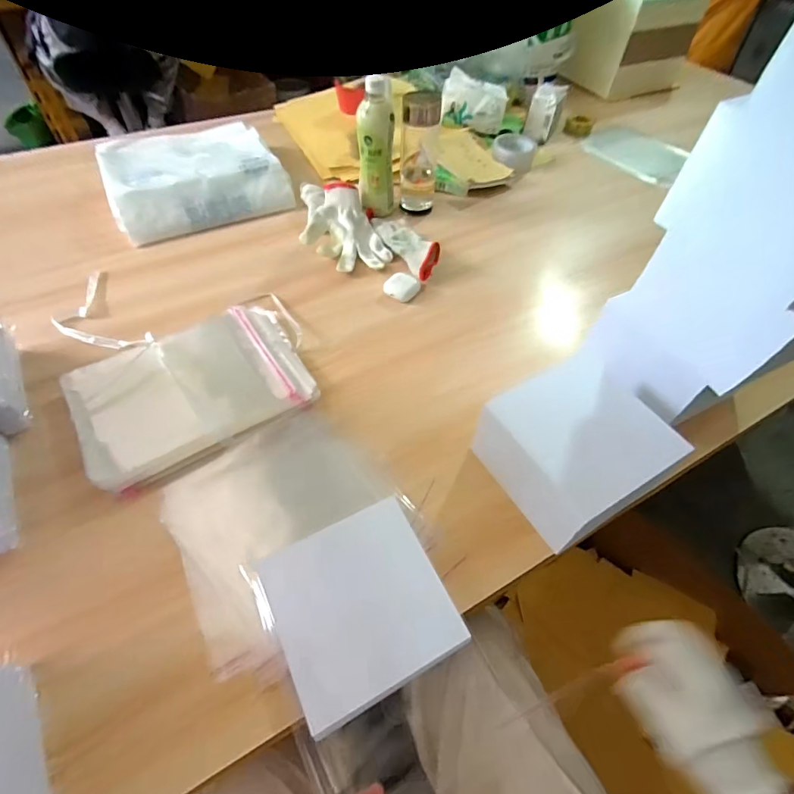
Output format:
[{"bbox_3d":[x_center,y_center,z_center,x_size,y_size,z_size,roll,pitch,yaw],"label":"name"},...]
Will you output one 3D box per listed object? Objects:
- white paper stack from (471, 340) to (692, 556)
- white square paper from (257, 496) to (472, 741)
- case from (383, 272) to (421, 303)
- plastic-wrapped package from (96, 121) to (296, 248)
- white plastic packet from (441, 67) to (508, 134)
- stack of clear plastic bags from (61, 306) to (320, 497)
[{"bbox_3d":[0.184,0.054,0.466,0.163,0.102,0.150,-25,58,-20],"label":"white paper stack"},{"bbox_3d":[-0.033,0.191,0.413,0.150,0.019,0.152,-22,57,-18],"label":"white square paper"},{"bbox_3d":[0.007,-0.175,0.694,0.047,0.024,0.043,34,59,21],"label":"case"},{"bbox_3d":[-0.397,-0.437,0.861,0.310,0.066,0.308,-22,57,-18],"label":"plastic-wrapped package"},{"bbox_3d":[0.173,-0.667,1.001,0.147,0.099,0.035,15,31,-2],"label":"white plastic packet"},{"bbox_3d":[-0.253,-0.021,0.550,0.269,0.038,0.207,-28,59,-22],"label":"stack of clear plastic bags"}]

